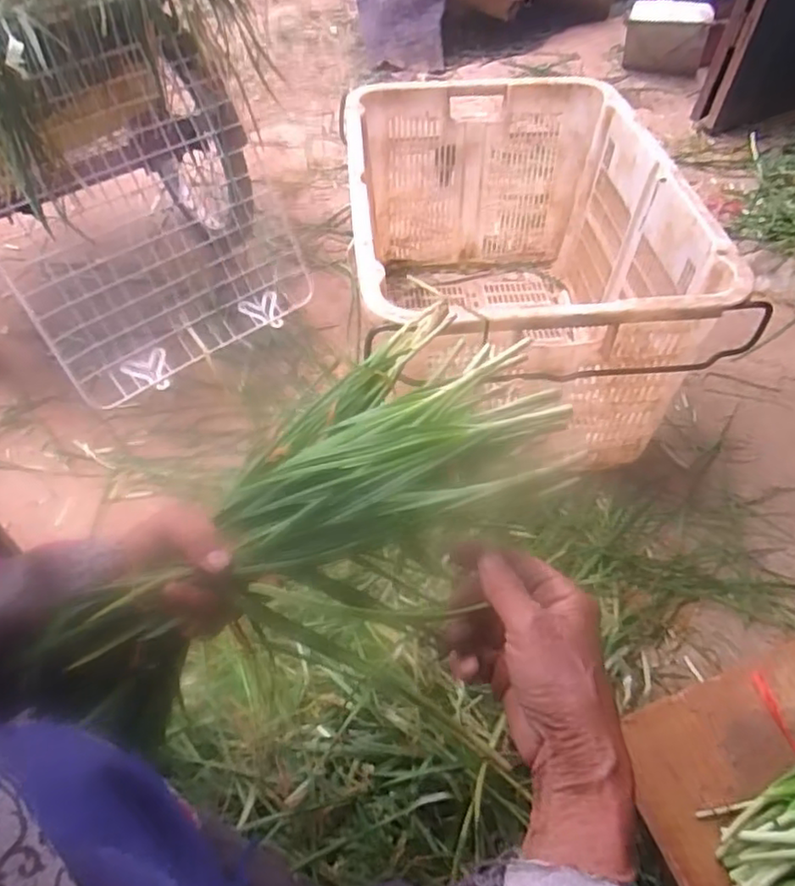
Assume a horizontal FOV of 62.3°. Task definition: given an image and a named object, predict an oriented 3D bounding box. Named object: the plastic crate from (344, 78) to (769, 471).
[{"bbox_3d":[0.173,-0.295,1.125,0.483,0.381,0.695,-3,51,-3],"label":"plastic crate"}]

